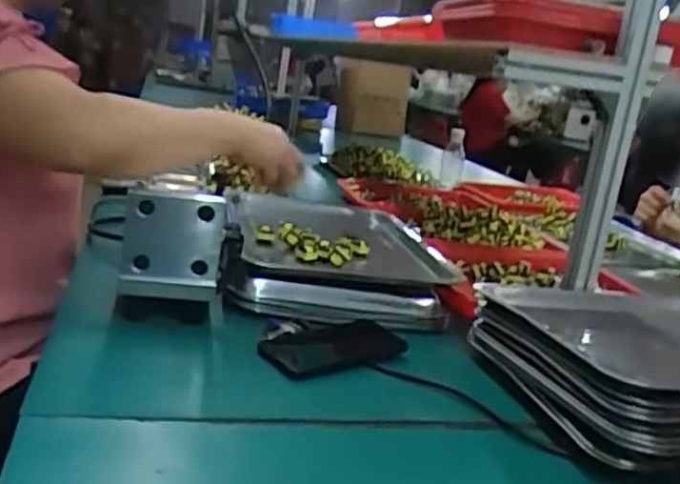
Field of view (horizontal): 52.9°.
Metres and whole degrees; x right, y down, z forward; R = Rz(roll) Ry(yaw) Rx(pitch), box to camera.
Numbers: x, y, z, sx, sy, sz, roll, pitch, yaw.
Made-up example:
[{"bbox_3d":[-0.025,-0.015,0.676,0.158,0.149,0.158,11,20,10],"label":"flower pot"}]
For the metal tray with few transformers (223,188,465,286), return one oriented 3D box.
[{"bbox_3d":[-0.005,0.002,1.037,0.320,0.061,0.467,6,15,-13],"label":"metal tray with few transformers"}]

